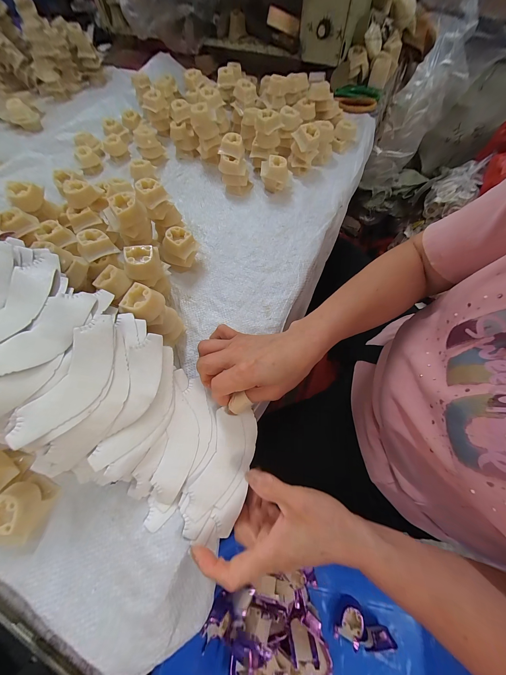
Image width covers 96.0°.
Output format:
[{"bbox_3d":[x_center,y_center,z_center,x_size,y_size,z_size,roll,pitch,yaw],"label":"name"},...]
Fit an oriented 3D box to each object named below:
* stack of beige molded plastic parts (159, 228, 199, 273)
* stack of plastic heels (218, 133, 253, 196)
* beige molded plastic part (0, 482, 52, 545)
[{"bbox_3d":[-0.100,-0.122,0.326,0.043,0.048,0.043,24,69,11],"label":"stack of beige molded plastic parts"},{"bbox_3d":[-0.030,-0.291,0.389,0.052,0.063,0.062,-6,67,-1],"label":"stack of plastic heels"},{"bbox_3d":[-0.216,0.160,0.212,0.036,0.032,0.039,19,68,9],"label":"beige molded plastic part"}]

